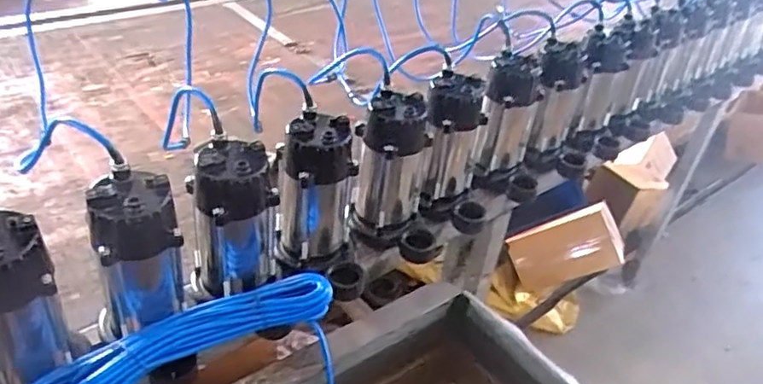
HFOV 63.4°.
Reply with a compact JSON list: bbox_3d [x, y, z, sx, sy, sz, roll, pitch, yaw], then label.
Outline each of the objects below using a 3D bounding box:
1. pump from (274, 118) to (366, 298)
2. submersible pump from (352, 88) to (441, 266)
[{"bbox_3d":[-0.082,0.023,0.847,0.109,0.226,0.125,-5,38,-16],"label":"pump"},{"bbox_3d":[0.020,-0.025,0.928,0.113,0.234,0.107,0,36,-9],"label":"submersible pump"}]

